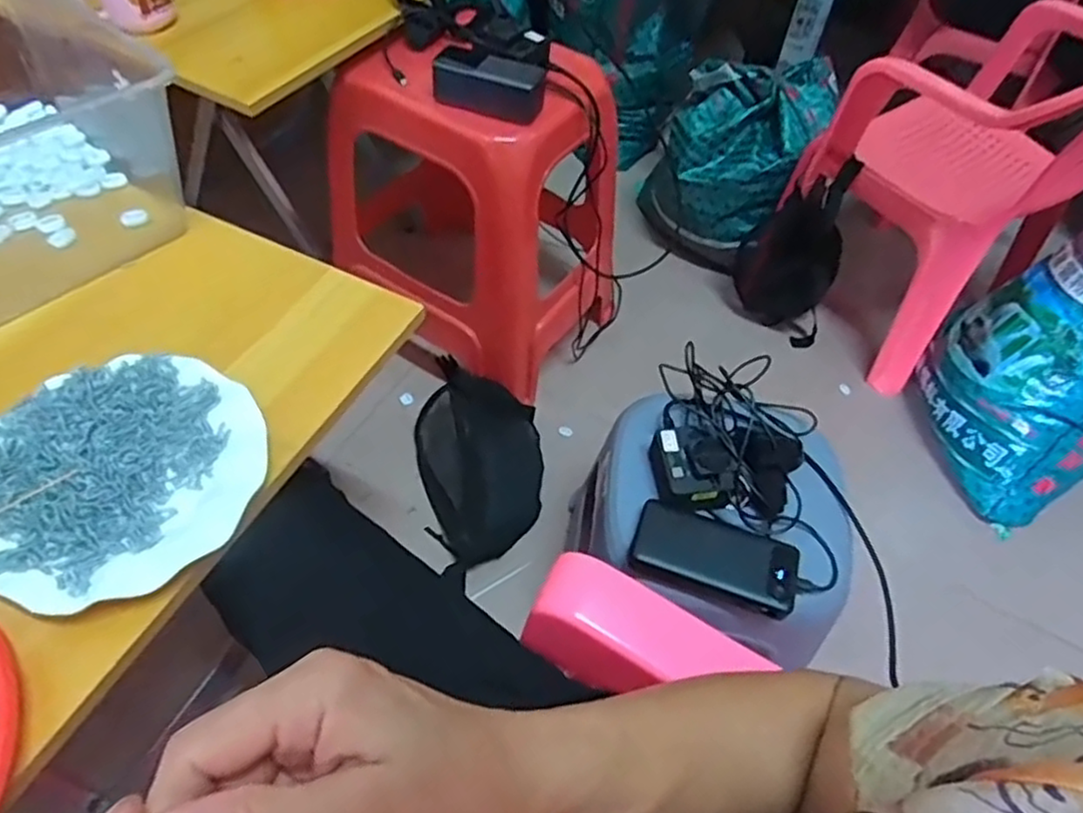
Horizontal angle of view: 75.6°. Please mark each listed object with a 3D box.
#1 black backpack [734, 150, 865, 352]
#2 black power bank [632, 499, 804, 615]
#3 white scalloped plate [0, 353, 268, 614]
[{"bbox_3d":[0.452,-0.267,1.236,0.177,0.296,0.095,23,55,11],"label":"black backpack"},{"bbox_3d":[0.170,0.144,0.681,0.156,0.022,0.071,21,55,9],"label":"black power bank"},{"bbox_3d":[-0.279,0.044,0.462,0.177,0.016,0.178,3,54,-4],"label":"white scalloped plate"}]

